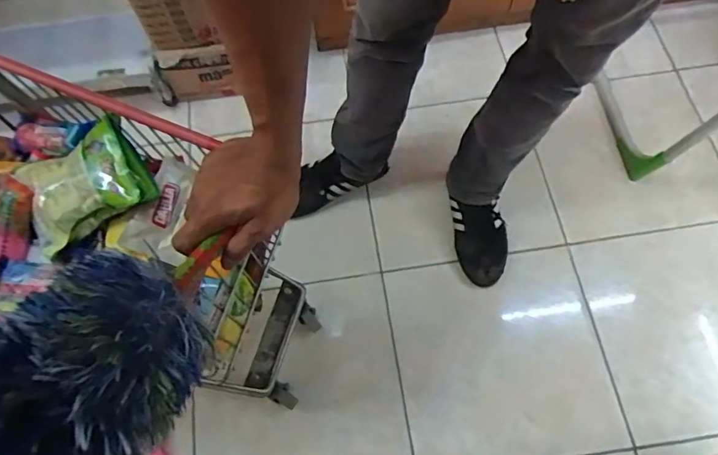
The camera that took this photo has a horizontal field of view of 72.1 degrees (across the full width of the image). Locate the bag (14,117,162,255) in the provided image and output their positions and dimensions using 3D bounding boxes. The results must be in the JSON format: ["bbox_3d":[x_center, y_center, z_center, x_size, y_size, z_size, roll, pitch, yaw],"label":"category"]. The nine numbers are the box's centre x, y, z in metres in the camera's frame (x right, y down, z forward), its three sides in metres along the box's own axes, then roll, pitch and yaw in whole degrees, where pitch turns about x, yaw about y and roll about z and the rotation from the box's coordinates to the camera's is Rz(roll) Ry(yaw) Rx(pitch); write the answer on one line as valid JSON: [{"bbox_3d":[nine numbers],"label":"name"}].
[{"bbox_3d":[-0.307,-0.050,0.544,0.137,0.049,0.114,-26,70,-9],"label":"bag"}]

